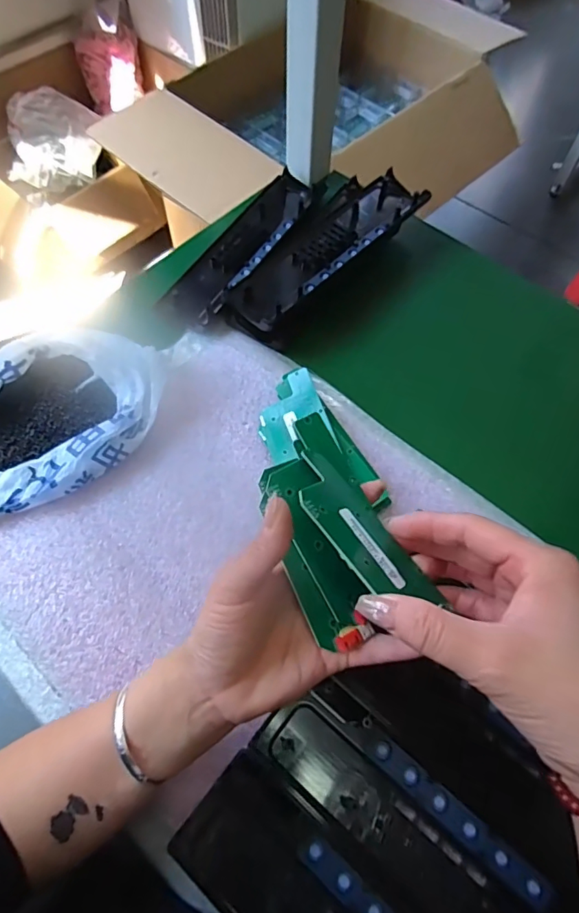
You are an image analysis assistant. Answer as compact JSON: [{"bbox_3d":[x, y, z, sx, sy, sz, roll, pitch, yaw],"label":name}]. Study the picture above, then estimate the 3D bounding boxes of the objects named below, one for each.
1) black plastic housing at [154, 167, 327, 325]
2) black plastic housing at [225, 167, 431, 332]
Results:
[{"bbox_3d":[-0.046,-0.229,0.530,0.067,0.034,0.244,26,67,12],"label":"black plastic housing"},{"bbox_3d":[0.031,-0.217,0.507,0.103,0.034,0.245,37,69,16],"label":"black plastic housing"}]

